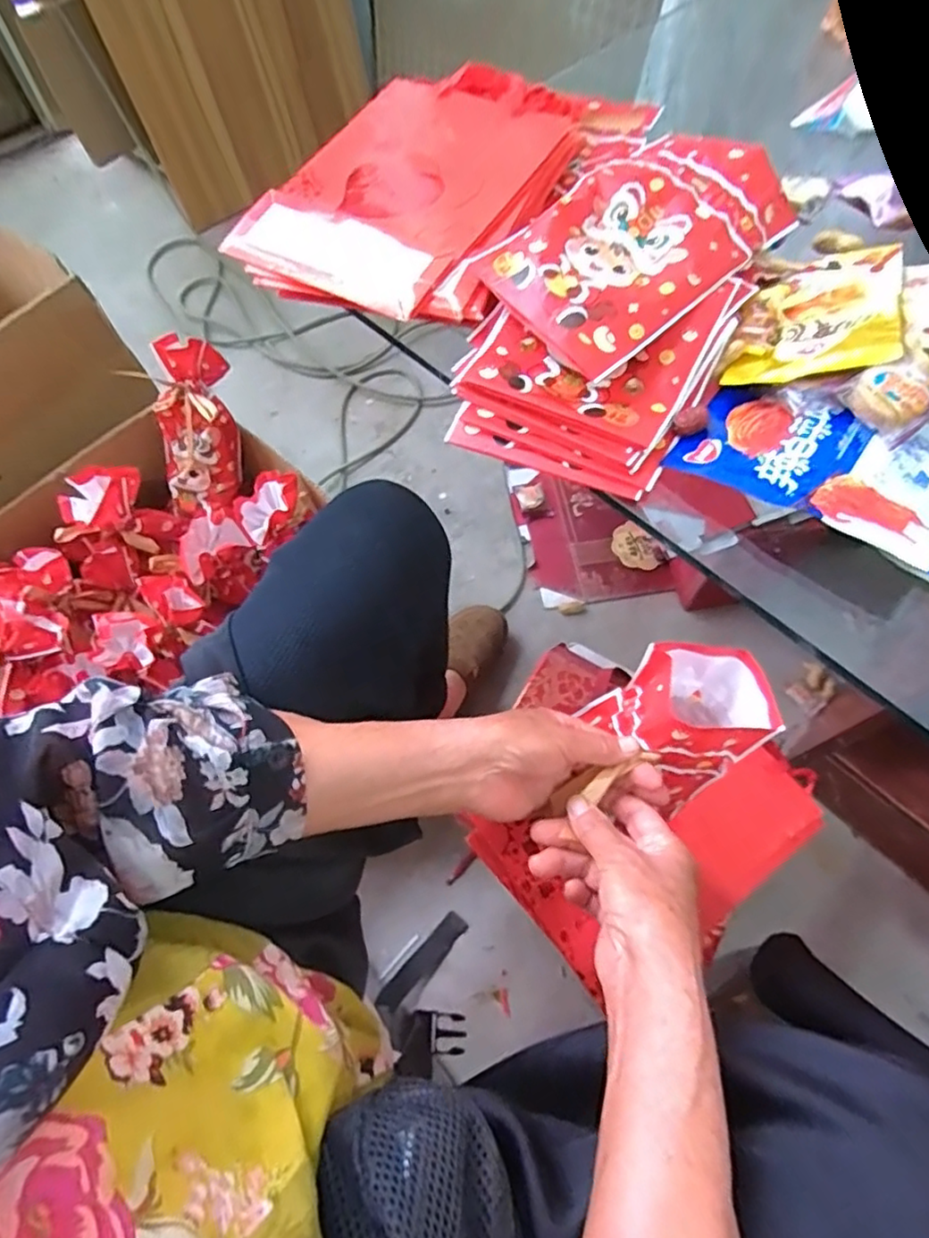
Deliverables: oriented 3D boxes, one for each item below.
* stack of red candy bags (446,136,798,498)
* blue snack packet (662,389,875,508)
[{"bbox_3d":[0.107,-0.242,0.457,0.182,0.068,0.290,25,67,14],"label":"stack of red candy bags"},{"bbox_3d":[0.201,-0.116,0.409,0.099,0.023,0.085,36,70,18],"label":"blue snack packet"}]

